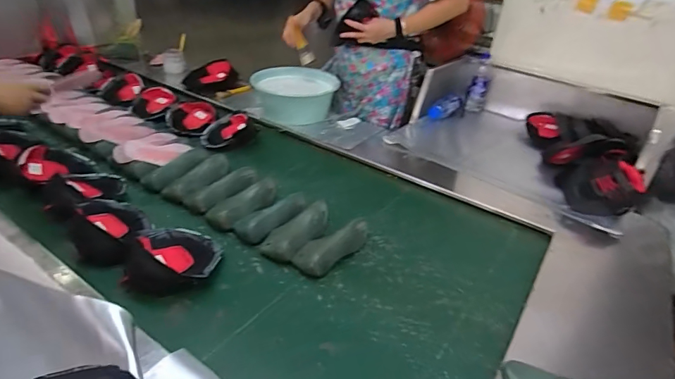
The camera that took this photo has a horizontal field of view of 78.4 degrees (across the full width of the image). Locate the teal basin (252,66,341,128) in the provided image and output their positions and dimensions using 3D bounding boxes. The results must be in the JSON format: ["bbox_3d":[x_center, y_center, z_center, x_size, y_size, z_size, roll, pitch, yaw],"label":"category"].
[{"bbox_3d":[-0.144,-0.342,1.507,0.296,0.105,0.250,-11,38,-25],"label":"teal basin"}]

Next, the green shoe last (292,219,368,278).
[{"bbox_3d":[-0.008,0.116,0.902,0.084,0.056,0.188,32,41,32],"label":"green shoe last"}]

